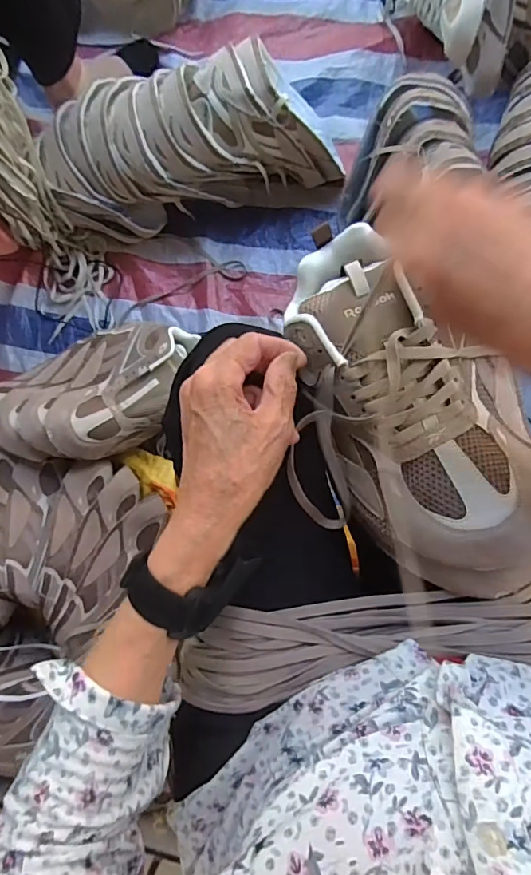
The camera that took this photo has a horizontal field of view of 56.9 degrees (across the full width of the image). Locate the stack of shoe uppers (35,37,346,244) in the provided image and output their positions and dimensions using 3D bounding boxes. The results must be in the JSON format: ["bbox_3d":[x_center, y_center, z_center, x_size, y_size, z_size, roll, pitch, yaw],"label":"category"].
[{"bbox_3d":[-0.131,-0.466,0.784,0.437,0.183,0.185,-15,85,7],"label":"stack of shoe uppers"}]

